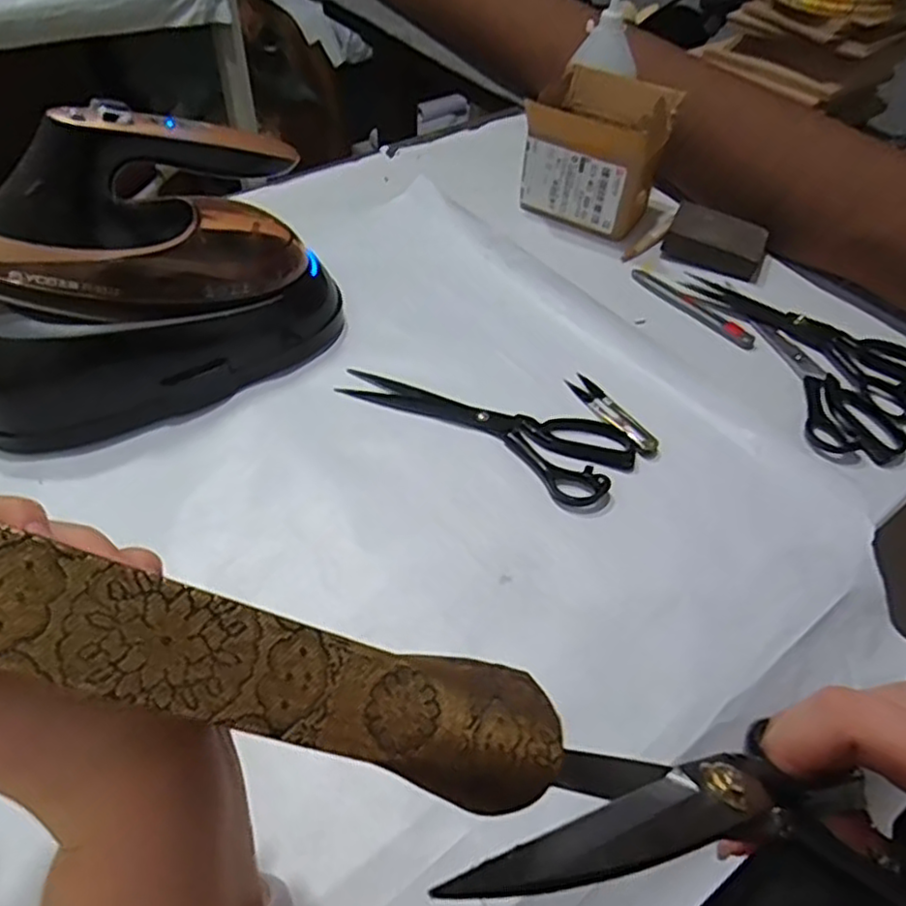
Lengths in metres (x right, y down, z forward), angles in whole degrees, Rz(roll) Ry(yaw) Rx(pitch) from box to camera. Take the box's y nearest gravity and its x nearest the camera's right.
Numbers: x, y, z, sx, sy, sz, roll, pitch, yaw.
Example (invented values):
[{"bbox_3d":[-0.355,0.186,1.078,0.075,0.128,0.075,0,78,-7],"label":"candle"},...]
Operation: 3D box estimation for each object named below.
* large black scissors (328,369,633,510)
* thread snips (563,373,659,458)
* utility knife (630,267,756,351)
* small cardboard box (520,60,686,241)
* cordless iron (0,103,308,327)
[{"bbox_3d":[0.026,-0.029,0.554,0.237,0.012,0.083,25,51,16],"label":"large black scissors"},{"bbox_3d":[0.131,-0.034,0.566,0.025,0.011,0.101,-25,55,-24],"label":"thread snips"},{"bbox_3d":[0.234,-0.143,0.667,0.022,0.006,0.142,-31,58,-28],"label":"utility knife"},{"bbox_3d":[0.153,-0.324,0.733,0.134,0.122,0.105,25,51,16],"label":"small cardboard box"},{"bbox_3d":[-0.217,-0.165,0.487,0.094,0.133,0.240,36,55,24],"label":"cordless iron"}]

